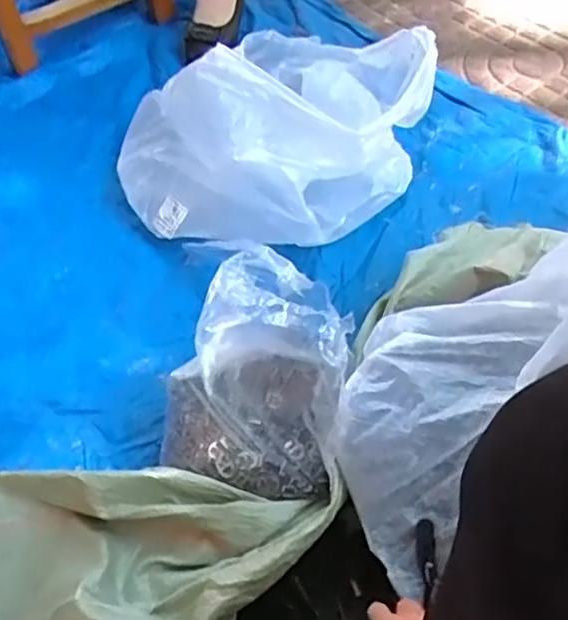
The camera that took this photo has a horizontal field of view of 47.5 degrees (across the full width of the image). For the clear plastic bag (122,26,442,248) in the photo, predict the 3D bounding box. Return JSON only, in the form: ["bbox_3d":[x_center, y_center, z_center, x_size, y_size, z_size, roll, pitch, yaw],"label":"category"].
[{"bbox_3d":[-0.014,-0.311,0.919,0.430,0.174,0.447,6,58,6],"label":"clear plastic bag"}]

